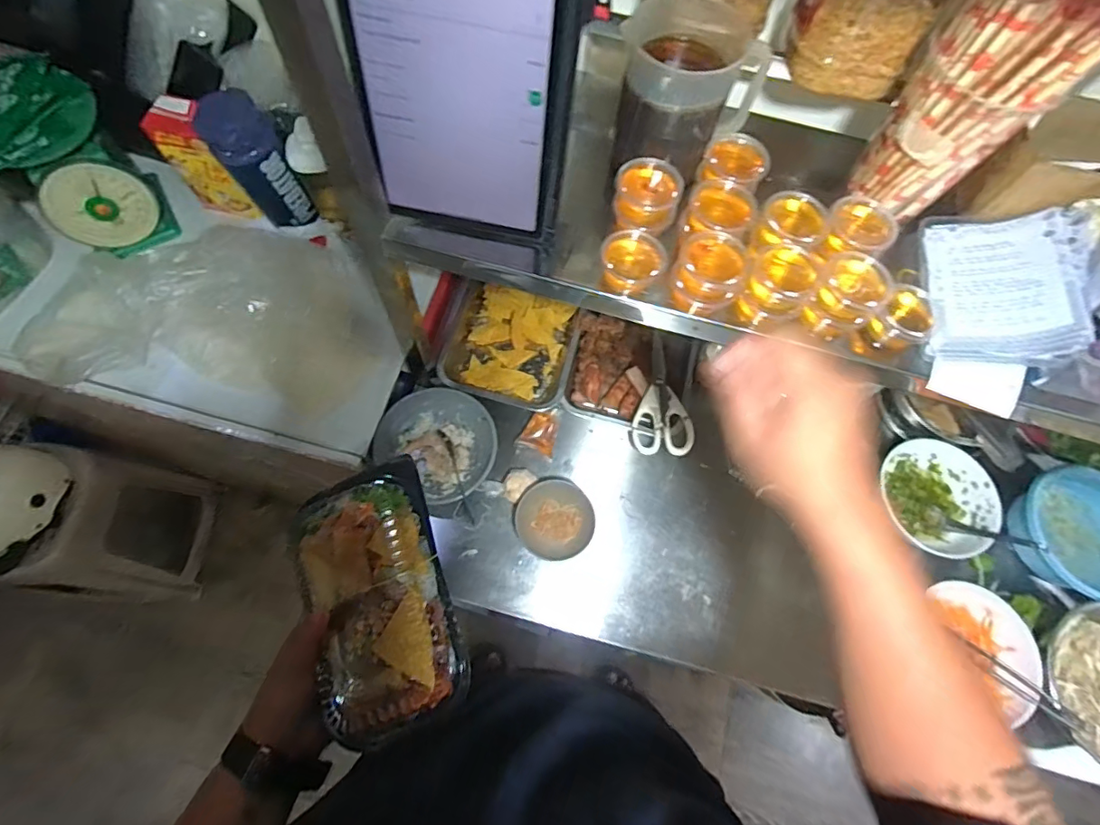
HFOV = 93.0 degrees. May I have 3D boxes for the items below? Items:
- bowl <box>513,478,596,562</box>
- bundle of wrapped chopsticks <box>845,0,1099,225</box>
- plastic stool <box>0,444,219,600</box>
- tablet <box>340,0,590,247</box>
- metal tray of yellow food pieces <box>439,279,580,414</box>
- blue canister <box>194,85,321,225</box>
[{"bbox_3d":[0.008,0.163,0.788,0.112,0.054,0.110,1,69,-2],"label":"bowl"},{"bbox_3d":[0.376,-0.279,0.457,0.097,0.209,0.111,-41,76,-15],"label":"bundle of wrapped chopsticks"},{"bbox_3d":[-1.090,0.277,1.263,0.279,0.445,0.316,6,69,1],"label":"plastic stool"},{"bbox_3d":[-0.068,-0.259,0.417,0.175,0.258,0.016,10,58,0],"label":"tablet"},{"bbox_3d":[-0.067,-0.116,0.887,0.208,0.038,0.210,13,69,3],"label":"metal tray of yellow food pieces"},{"bbox_3d":[-0.427,-0.359,0.774,0.088,0.191,0.084,-36,74,-14],"label":"blue canister"}]

